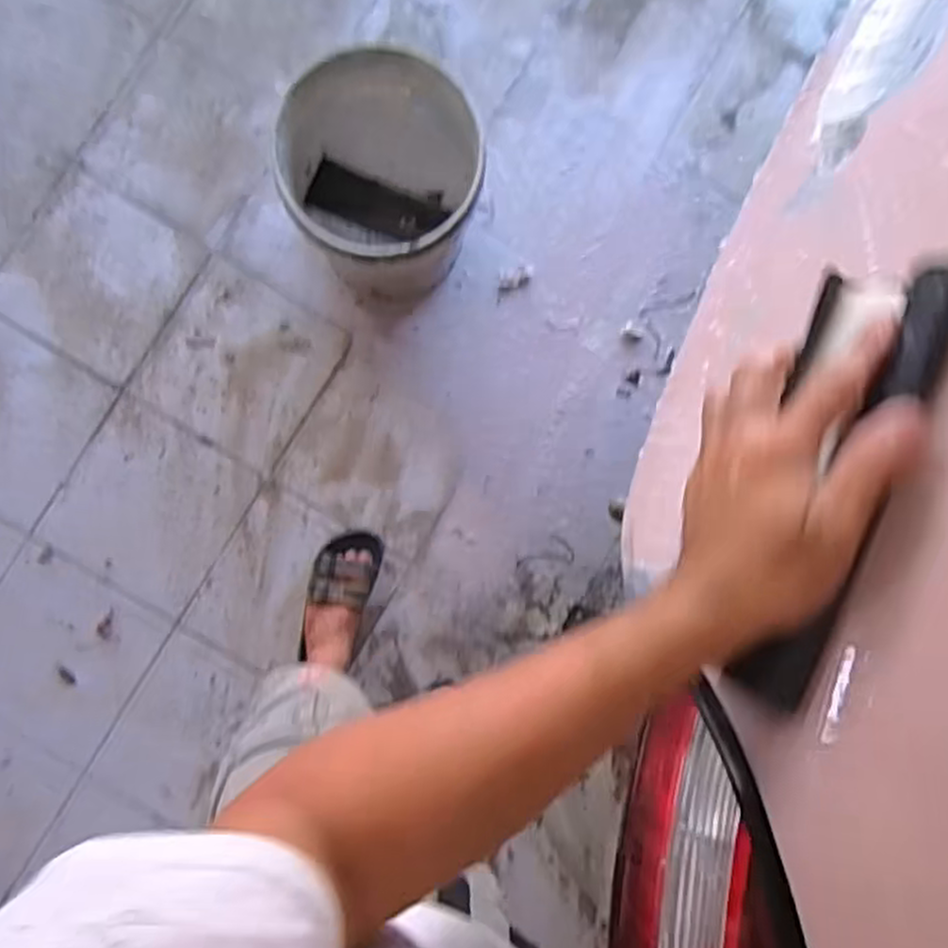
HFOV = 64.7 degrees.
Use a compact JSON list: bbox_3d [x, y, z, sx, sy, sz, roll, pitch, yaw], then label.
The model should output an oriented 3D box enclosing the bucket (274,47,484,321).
[{"bbox_3d":[-0.141,-0.440,1.206,0.281,0.296,0.275,0,85,-4],"label":"bucket"}]

